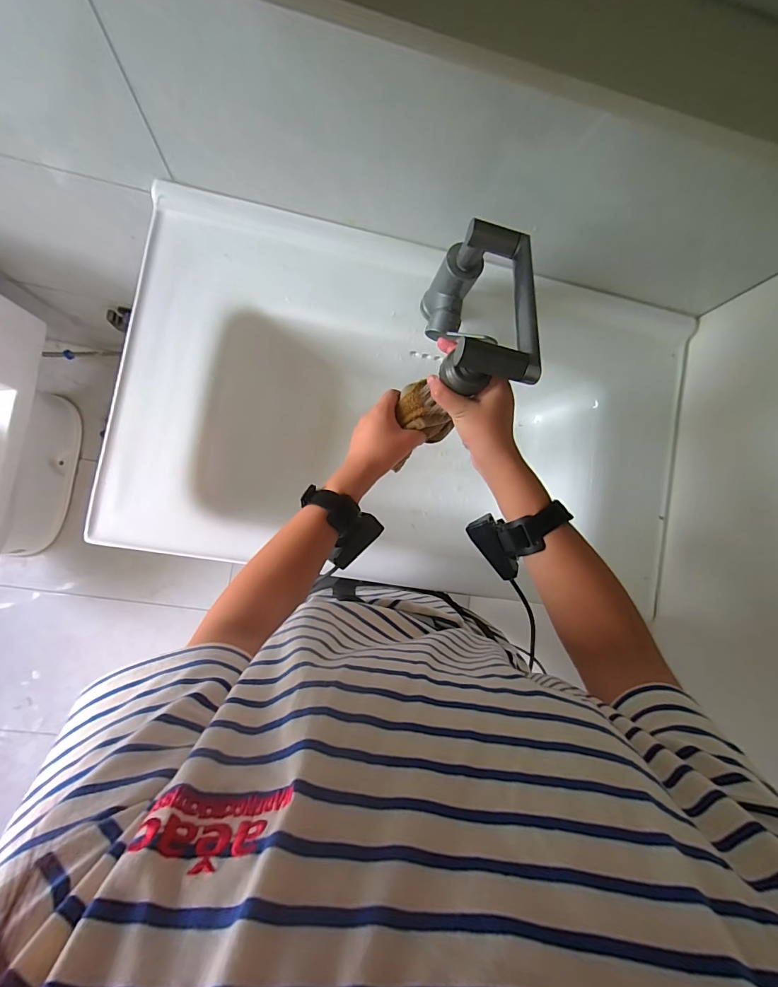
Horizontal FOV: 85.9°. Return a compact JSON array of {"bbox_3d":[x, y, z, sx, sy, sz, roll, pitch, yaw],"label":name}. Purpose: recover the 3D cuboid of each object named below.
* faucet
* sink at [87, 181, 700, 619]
[{"bbox_3d":[0.100,-0.192,0.478,0.085,0.193,0.188,7,87,-8],"label":"faucet"},{"bbox_3d":[0.036,-0.114,0.661,0.806,0.160,0.463,8,87,-8],"label":"sink"}]

